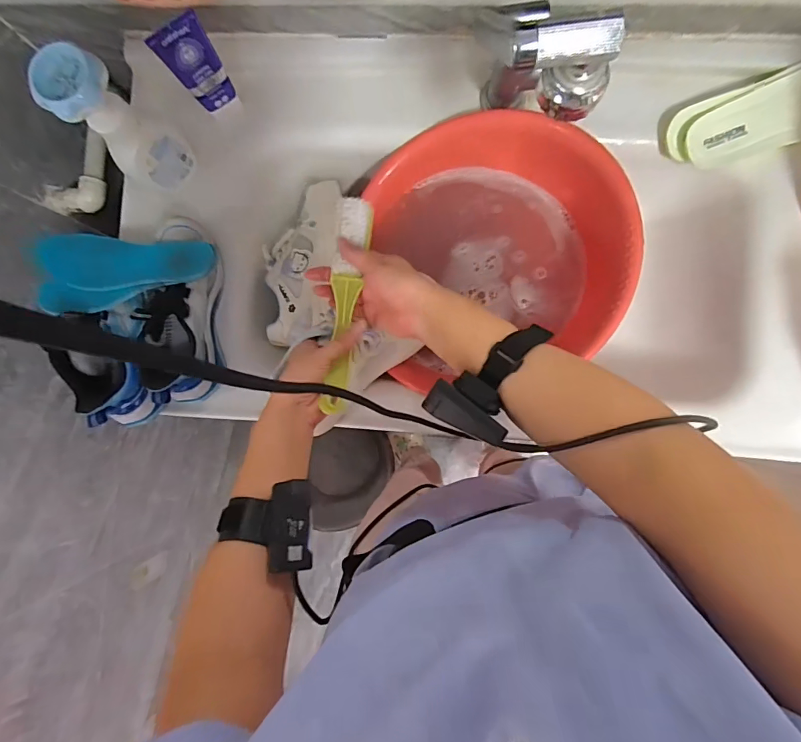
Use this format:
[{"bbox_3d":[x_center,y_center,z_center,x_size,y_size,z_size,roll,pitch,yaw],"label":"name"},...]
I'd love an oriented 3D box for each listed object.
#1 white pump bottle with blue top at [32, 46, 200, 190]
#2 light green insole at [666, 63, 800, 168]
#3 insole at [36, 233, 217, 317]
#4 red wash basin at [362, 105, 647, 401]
[{"bbox_3d":[-0.318,-0.279,0.505,0.067,0.185,0.073,0,88,4],"label":"white pump bottle with blue top"},{"bbox_3d":[0.456,-0.313,0.527,0.243,0.034,0.085,-16,111,11],"label":"light green insole"},{"bbox_3d":[-0.323,-0.122,0.519,0.193,0.034,0.090,-10,87,-9],"label":"insole"},{"bbox_3d":[0.111,-0.141,0.558,0.315,0.139,0.337,0,88,4],"label":"red wash basin"}]

